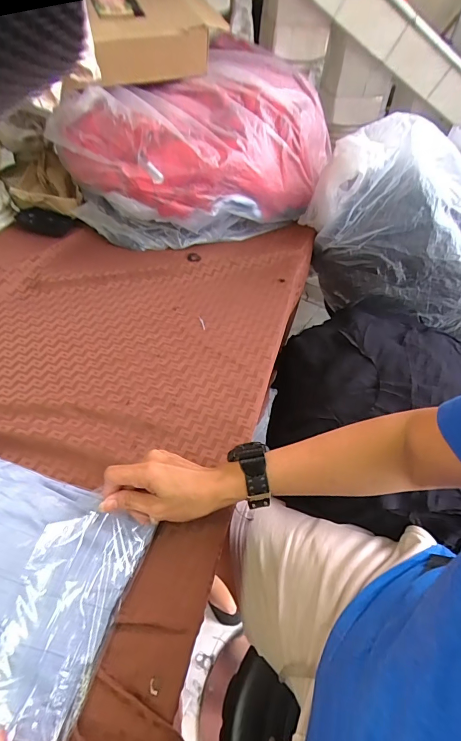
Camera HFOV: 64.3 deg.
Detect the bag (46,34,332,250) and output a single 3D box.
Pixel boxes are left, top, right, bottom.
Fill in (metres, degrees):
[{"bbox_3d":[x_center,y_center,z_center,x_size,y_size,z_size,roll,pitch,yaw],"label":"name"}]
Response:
[{"bbox_3d":[-0.028,-0.427,0.749,0.499,0.261,0.287,-35,59,-29],"label":"bag"}]

